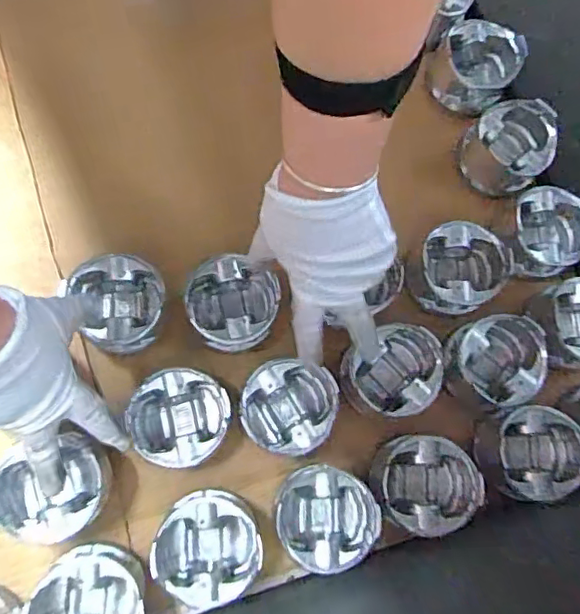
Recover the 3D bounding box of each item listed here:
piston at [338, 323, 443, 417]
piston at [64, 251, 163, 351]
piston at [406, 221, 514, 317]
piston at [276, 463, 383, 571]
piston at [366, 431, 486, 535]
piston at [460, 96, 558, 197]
[{"bbox_3d":[0.096,0.063,0.540,0.086,0.055,0.080,0,76,-1],"label":"piston"},{"bbox_3d":[-0.154,-0.003,0.528,0.077,0.047,0.082,0,76,-1],"label":"piston"},{"bbox_3d":[0.162,-0.033,0.553,0.083,0.055,0.082,2,77,-8],"label":"piston"},{"bbox_3d":[0.031,0.183,0.496,0.086,0.047,0.079,2,77,-8],"label":"piston"},{"bbox_3d":[0.116,0.158,0.510,0.094,0.052,0.082,11,76,-6],"label":"piston"},{"bbox_3d":[0.226,-0.163,0.589,0.081,0.061,0.078,2,77,-8],"label":"piston"}]

